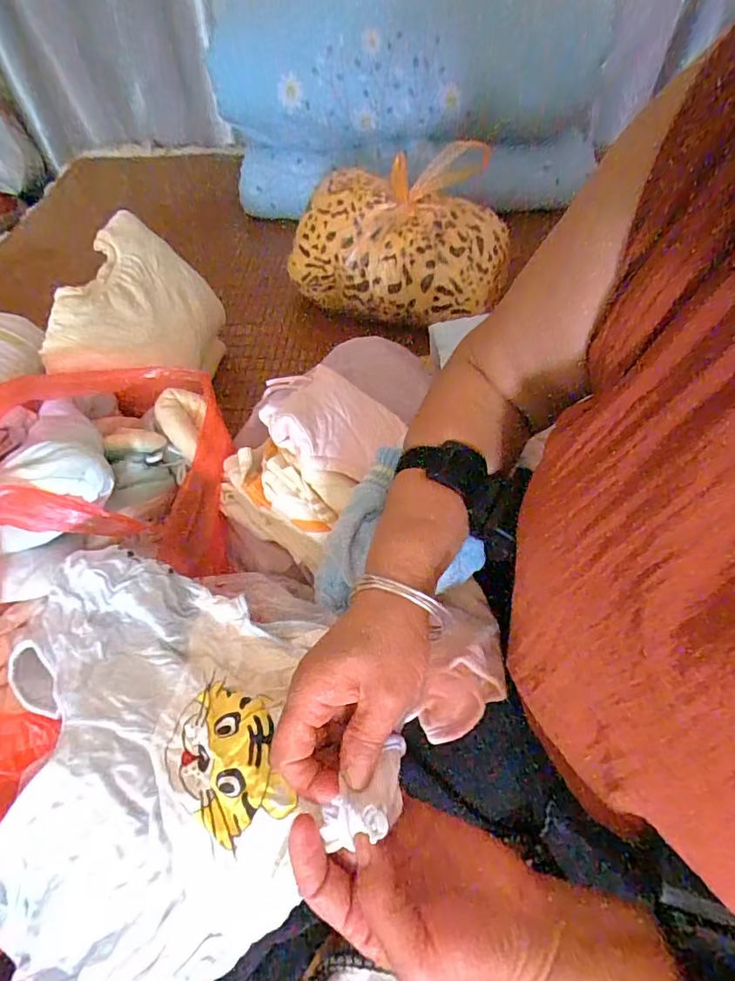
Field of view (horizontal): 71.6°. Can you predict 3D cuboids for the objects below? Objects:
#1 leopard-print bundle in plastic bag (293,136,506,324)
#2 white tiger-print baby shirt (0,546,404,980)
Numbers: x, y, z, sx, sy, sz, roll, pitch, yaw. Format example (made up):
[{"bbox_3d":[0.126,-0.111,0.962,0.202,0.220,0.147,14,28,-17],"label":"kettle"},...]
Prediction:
[{"bbox_3d":[0.050,-0.412,0.818,0.328,0.158,0.212,7,52,9],"label":"leopard-print bundle in plastic bag"},{"bbox_3d":[-0.144,0.163,0.358,0.257,0.103,0.275,-22,53,-14],"label":"white tiger-print baby shirt"}]

